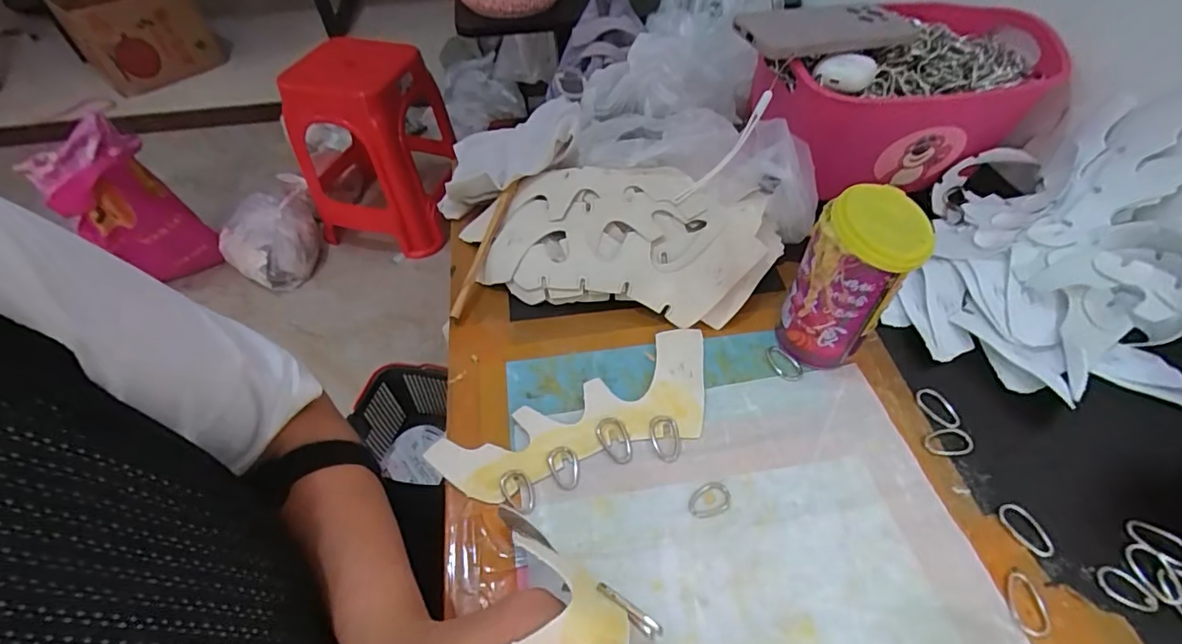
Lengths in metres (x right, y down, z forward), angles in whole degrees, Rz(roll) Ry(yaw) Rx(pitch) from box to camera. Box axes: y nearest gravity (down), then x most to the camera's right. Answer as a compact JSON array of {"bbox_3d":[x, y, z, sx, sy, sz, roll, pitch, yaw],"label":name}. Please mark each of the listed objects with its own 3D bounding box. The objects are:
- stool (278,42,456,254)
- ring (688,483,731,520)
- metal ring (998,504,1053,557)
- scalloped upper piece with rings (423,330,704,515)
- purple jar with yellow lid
[{"bbox_3d":[-0.617,-0.542,1.499,0.419,0.527,0.413,6,43,5],"label":"stool"},{"bbox_3d":[0.079,0.117,0.342,0.031,0.004,0.020,-26,55,-19],"label":"ring"},{"bbox_3d":[0.276,0.132,0.329,0.017,0.007,0.033,-17,53,-14],"label":"metal ring"},{"bbox_3d":[0.003,0.075,0.377,0.215,0.008,0.087,-25,55,-19],"label":"scalloped upper piece with rings"},{"bbox_3d":[0.180,-0.024,0.373,0.051,0.138,0.061,-21,54,-16],"label":"purple jar with yellow lid"}]

